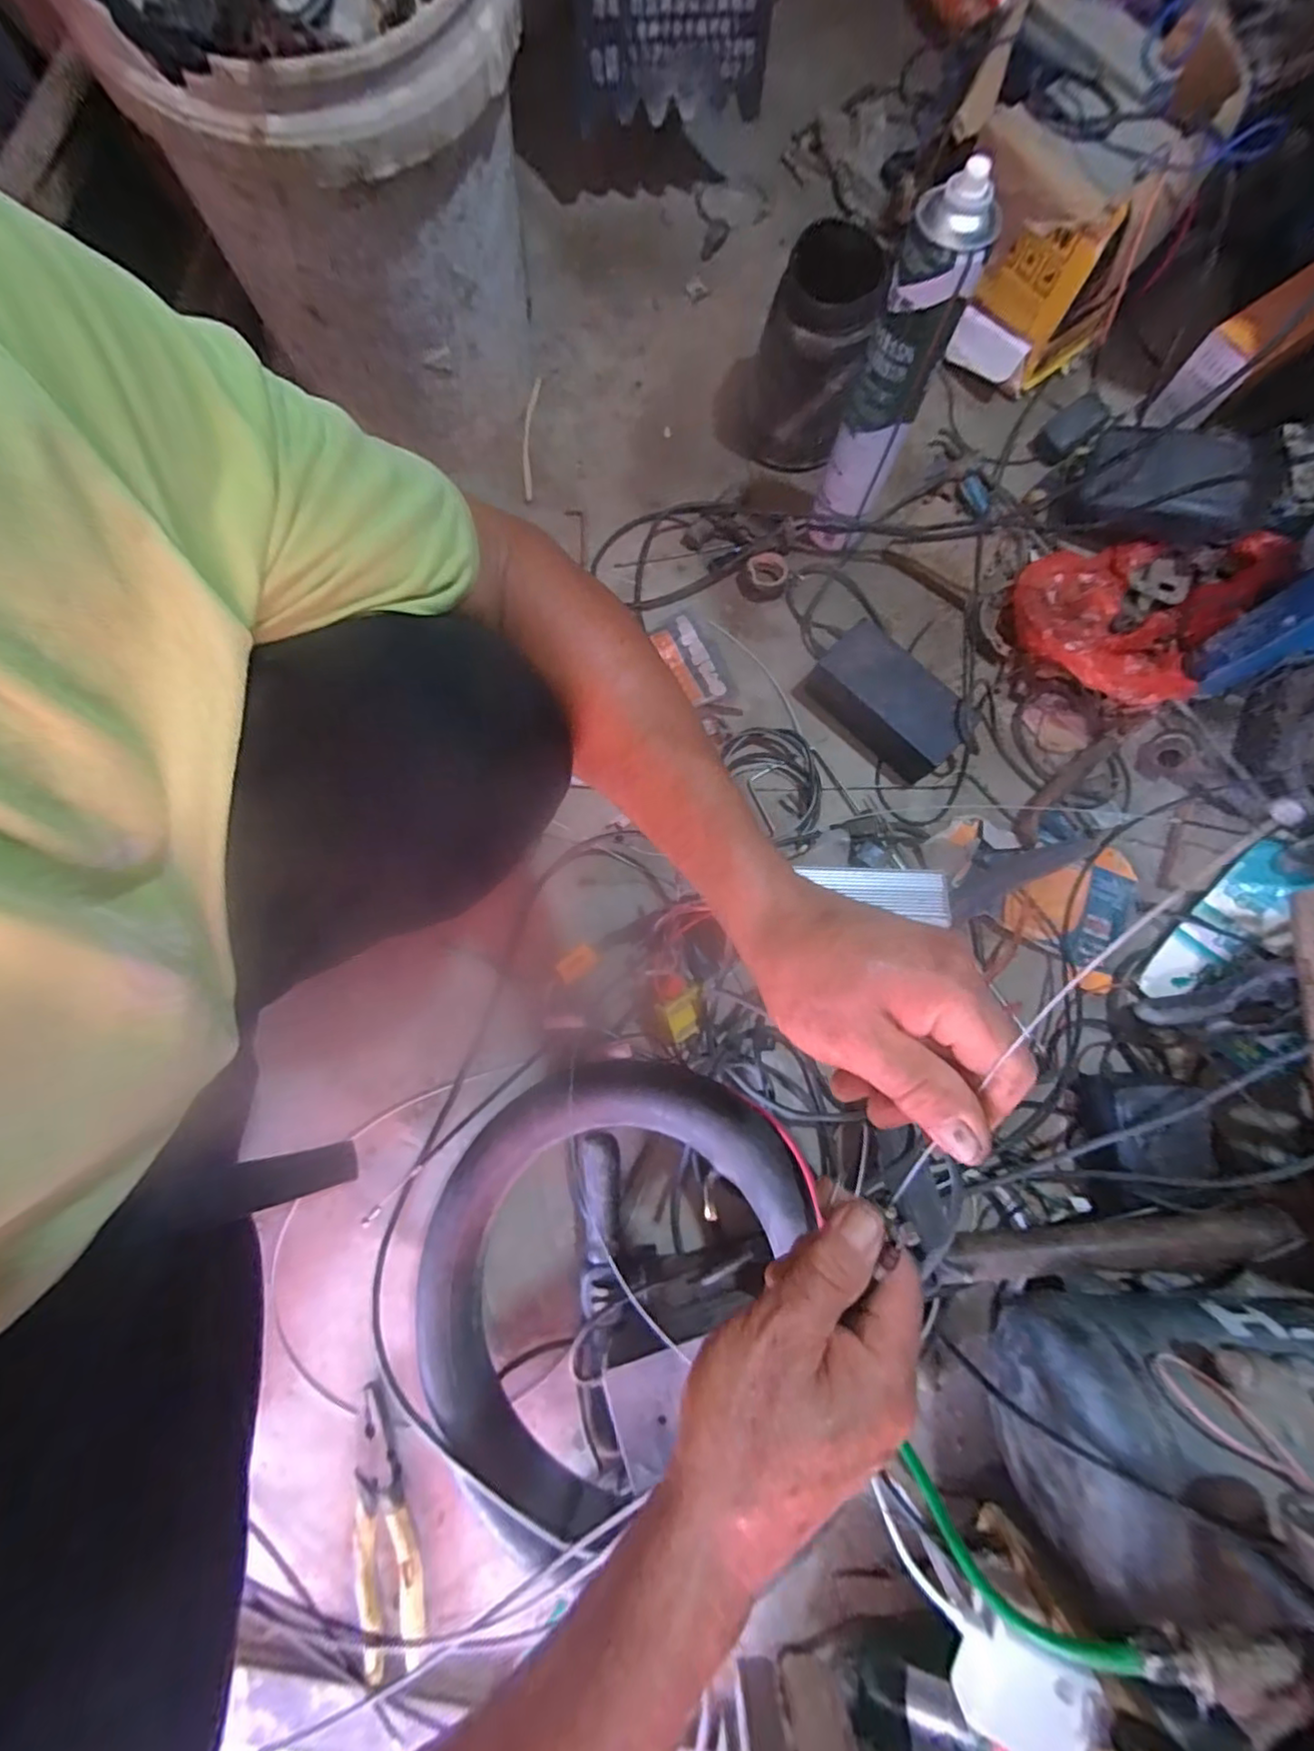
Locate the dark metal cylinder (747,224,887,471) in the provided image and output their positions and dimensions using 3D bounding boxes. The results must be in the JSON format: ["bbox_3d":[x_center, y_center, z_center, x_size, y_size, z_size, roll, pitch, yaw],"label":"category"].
[{"bbox_3d":[0.166,-0.567,0.672,0.110,0.184,0.112,14,79,1],"label":"dark metal cylinder"}]

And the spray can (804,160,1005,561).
[{"bbox_3d":[0.209,-0.436,0.573,0.063,0.310,0.055,26,79,4],"label":"spray can"}]

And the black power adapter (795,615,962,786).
[{"bbox_3d":[0.246,-0.186,0.649,0.166,0.065,0.081,43,81,7],"label":"black power adapter"}]

